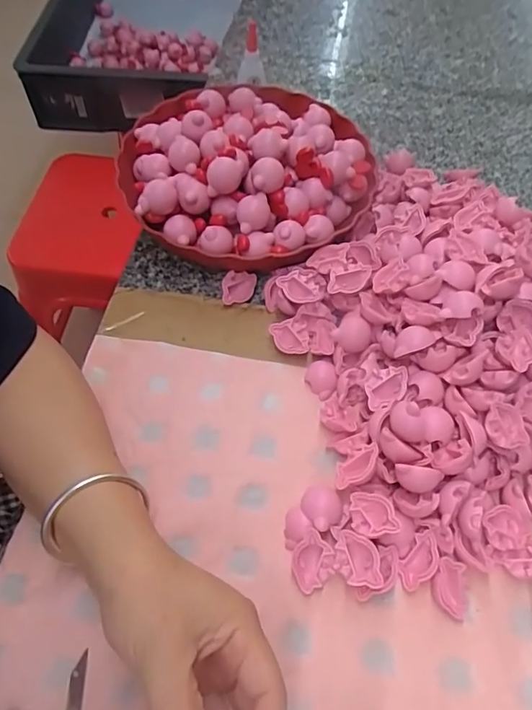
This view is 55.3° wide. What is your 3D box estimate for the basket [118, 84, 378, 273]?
[{"bbox_3d":[-0.018,-0.184,0.494,0.238,0.081,0.233,-6,60,-6],"label":"basket"}]

